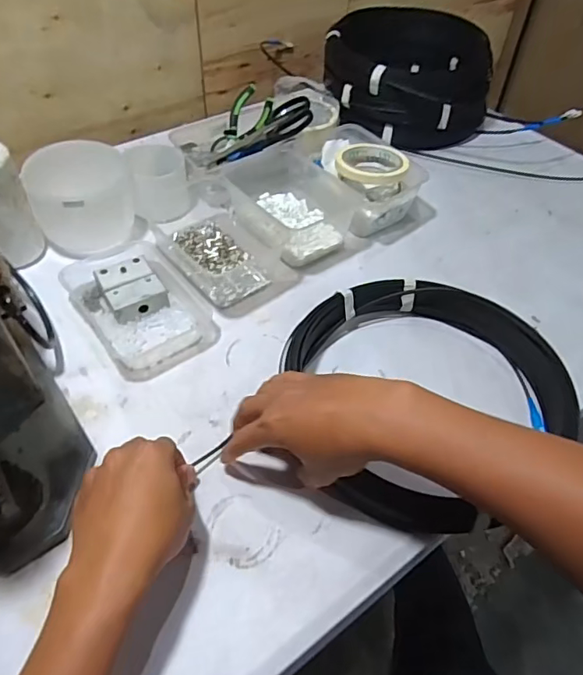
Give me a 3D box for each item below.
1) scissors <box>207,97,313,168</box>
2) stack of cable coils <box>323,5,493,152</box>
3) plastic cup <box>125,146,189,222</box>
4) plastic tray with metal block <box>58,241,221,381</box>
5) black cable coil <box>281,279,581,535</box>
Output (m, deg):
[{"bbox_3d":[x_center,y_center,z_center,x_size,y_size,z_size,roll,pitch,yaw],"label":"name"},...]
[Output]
[{"bbox_3d":[-0.041,-0.298,0.745,0.171,0.026,0.068,-16,44,28],"label":"scissors"},{"bbox_3d":[0.201,-0.455,0.884,0.281,0.114,0.284,14,49,9],"label":"stack of cable coils"},{"bbox_3d":[-0.181,-0.210,0.702,0.073,0.072,0.078,2,51,-2],"label":"plastic cup"},{"bbox_3d":[-0.175,-0.043,0.588,0.119,0.033,0.183,-30,56,-25],"label":"plastic tray with metal block"},{"bbox_3d":[0.131,0.048,0.499,0.242,0.057,0.270,-14,53,-15],"label":"black cable coil"}]

